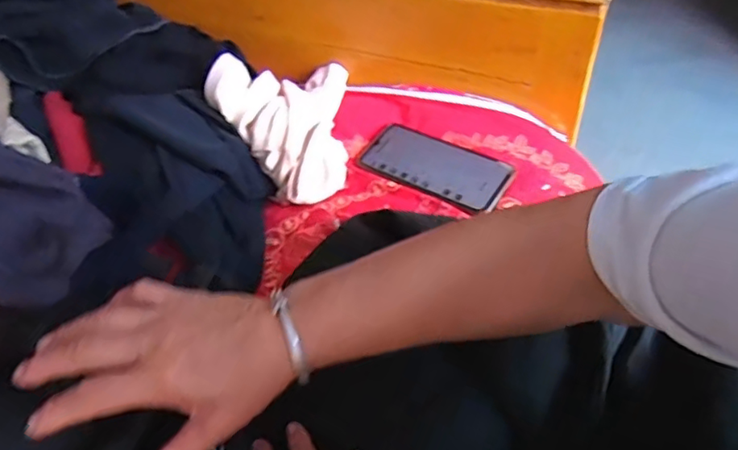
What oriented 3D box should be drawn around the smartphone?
[{"bbox_3d":[0.070,-0.066,0.629,0.160,0.013,0.075,26,55,26],"label":"smartphone"}]

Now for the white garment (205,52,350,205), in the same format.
[{"bbox_3d":[-0.096,-0.117,0.651,0.156,0.092,0.189,-9,48,-3],"label":"white garment"}]

